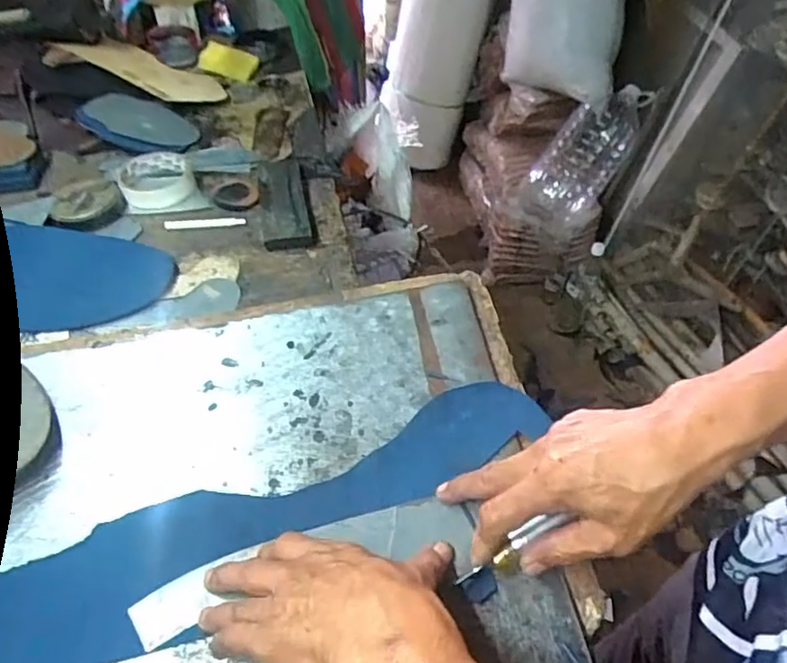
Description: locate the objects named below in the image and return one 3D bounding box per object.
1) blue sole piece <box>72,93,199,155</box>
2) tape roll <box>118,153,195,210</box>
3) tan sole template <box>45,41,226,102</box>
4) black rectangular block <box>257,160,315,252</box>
[{"bbox_3d":[-0.349,-0.286,0.836,0.150,0.015,0.088,8,57,-14],"label":"blue sole piece"},{"bbox_3d":[-0.280,-0.177,0.727,0.081,0.029,0.081,-1,47,1],"label":"tape roll"},{"bbox_3d":[-0.371,-0.381,0.879,0.243,0.021,0.086,19,47,-3],"label":"tan sole template"},{"bbox_3d":[-0.126,-0.154,0.701,0.052,0.023,0.169,-10,48,-7],"label":"black rectangular block"}]

